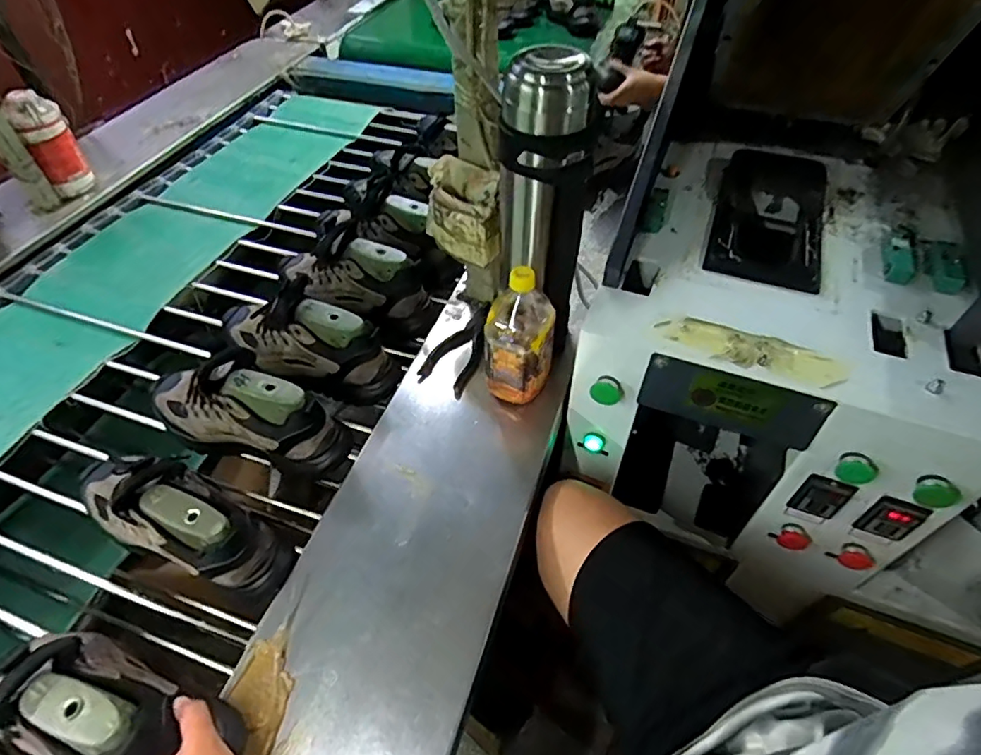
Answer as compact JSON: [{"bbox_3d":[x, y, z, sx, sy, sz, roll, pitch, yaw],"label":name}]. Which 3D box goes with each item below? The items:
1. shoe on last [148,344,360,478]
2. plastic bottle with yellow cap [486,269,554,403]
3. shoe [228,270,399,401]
[{"bbox_3d":[-0.340,0.041,0.750,0.296,0.139,0.092,15,53,11],"label":"shoe on last"},{"bbox_3d":[0.042,-0.065,0.727,0.089,0.180,0.107,5,51,3],"label":"plastic bottle with yellow cap"},{"bbox_3d":[-0.295,-0.063,0.838,0.301,0.138,0.096,19,54,14],"label":"shoe"}]

